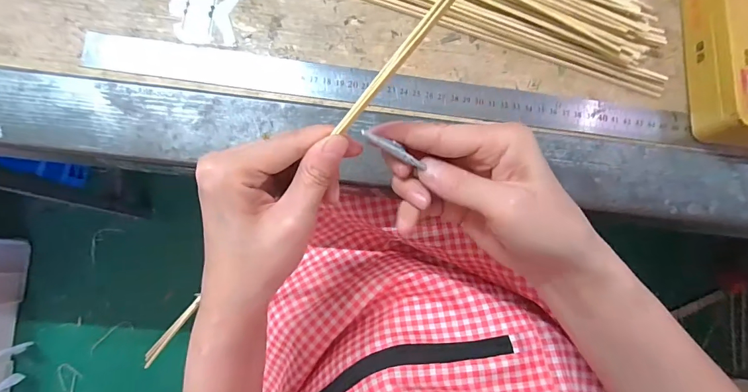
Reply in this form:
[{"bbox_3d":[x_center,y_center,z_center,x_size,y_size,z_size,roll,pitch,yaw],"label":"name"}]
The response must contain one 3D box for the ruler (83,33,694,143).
[{"bbox_3d":[0.017,-0.083,0.297,0.460,0.004,0.028,7,81,-2],"label":"ruler"}]

